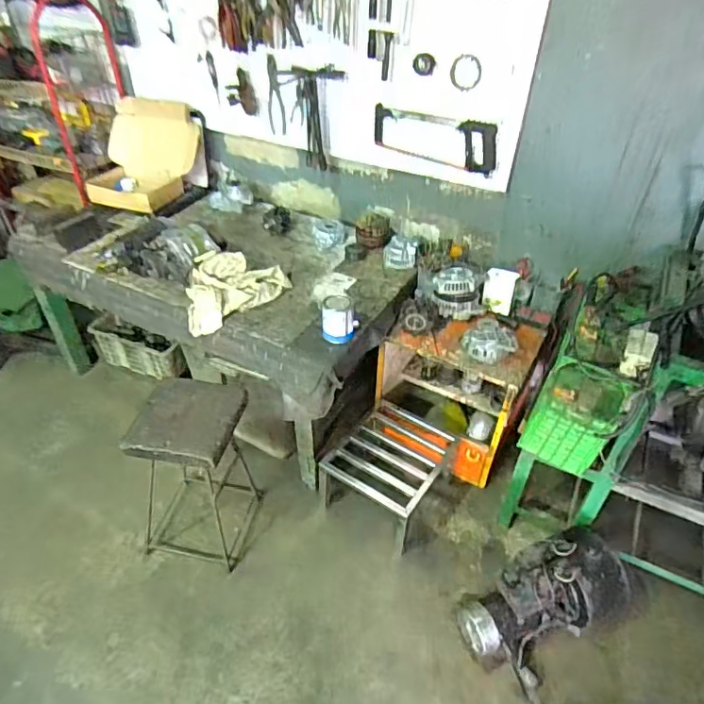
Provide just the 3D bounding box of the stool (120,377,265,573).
[{"bbox_3d":[-0.423,0.335,1.446,0.306,0.474,0.278,7,41,7],"label":"stool"}]

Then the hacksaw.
[{"bbox_3d":[0.250,-0.651,1.603,0.389,0.147,0.025,20,43,19],"label":"hacksaw"}]

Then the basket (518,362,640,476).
[{"bbox_3d":[0.552,0.156,1.295,0.189,0.223,0.160,25,45,25],"label":"basket"}]

